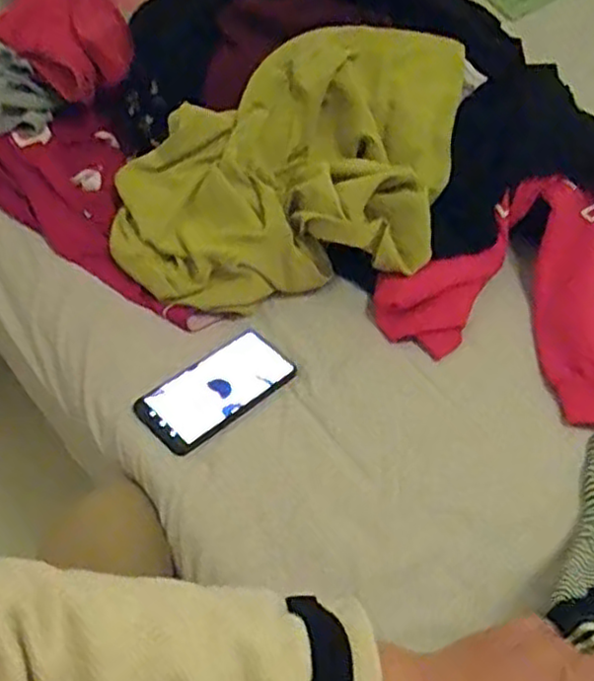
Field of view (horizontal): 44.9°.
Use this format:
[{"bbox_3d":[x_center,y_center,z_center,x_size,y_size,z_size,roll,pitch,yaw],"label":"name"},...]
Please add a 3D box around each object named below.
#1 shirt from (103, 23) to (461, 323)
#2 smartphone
[{"bbox_3d":[0.004,-0.198,0.821,0.423,0.164,0.250,-7,53,-11],"label":"shirt"},{"bbox_3d":[-0.081,0.048,0.736,0.079,0.014,0.162,39,58,23],"label":"smartphone"}]

